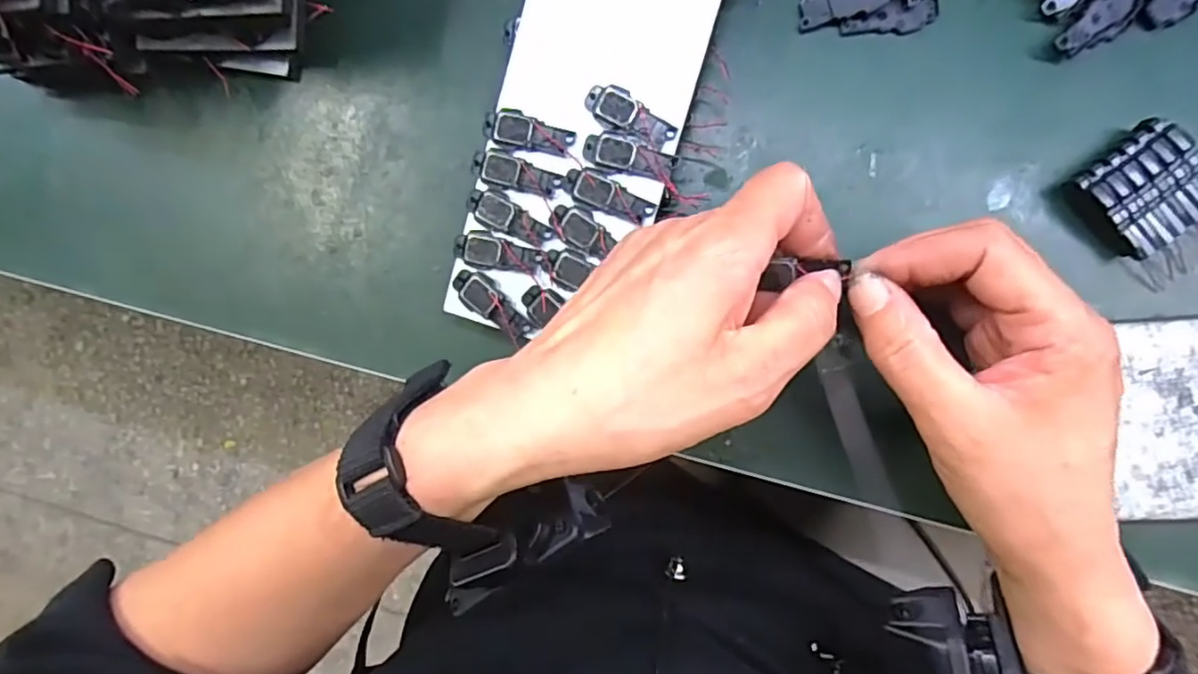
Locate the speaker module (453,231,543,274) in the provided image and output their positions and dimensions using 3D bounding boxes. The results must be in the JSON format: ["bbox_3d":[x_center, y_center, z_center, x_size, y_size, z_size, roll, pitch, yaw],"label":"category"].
[{"bbox_3d":[-0.045,-0.037,0.274,0.039,0.004,0.016,10,93,9],"label":"speaker module"}]

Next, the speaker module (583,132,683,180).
[{"bbox_3d":[0.013,-0.077,0.263,0.039,0.004,0.015,20,94,8],"label":"speaker module"}]

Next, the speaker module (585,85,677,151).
[{"bbox_3d":[0.012,-0.093,0.263,0.040,0.004,0.016,35,96,7],"label":"speaker module"}]

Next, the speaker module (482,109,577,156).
[{"bbox_3d":[-0.031,-0.088,0.269,0.039,0.004,0.015,20,94,8],"label":"speaker module"}]

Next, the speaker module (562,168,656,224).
[{"bbox_3d":[0.004,-0.060,0.265,0.039,0.004,0.014,25,95,8],"label":"speaker module"}]

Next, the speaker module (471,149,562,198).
[{"bbox_3d":[-0.037,-0.071,0.270,0.040,0.004,0.014,25,95,8],"label":"speaker module"}]

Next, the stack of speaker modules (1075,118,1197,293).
[{"bbox_3d":[0.219,-0.052,0.244,0.041,0.016,0.055,-45,85,7],"label":"stack of speaker modules"}]

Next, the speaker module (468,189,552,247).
[{"bbox_3d":[-0.039,-0.052,0.272,0.037,0.004,0.014,29,96,7],"label":"speaker module"}]

